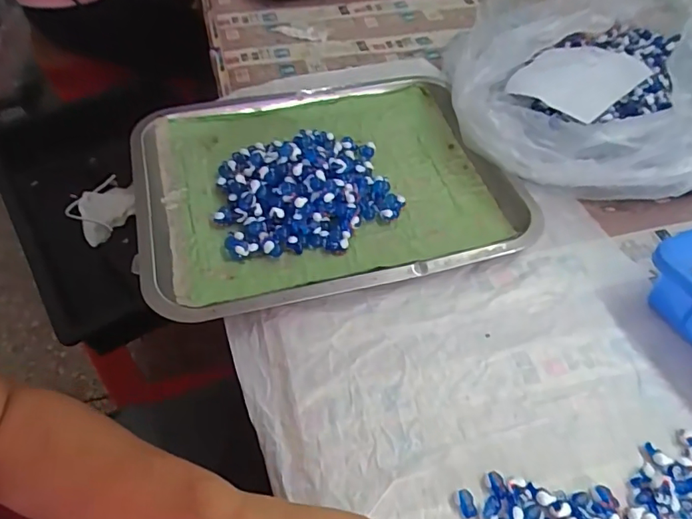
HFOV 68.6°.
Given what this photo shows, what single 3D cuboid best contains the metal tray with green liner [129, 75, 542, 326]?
[{"bbox_3d":[-0.027,-0.085,0.496,0.345,0.035,0.275,-13,54,-11],"label":"metal tray with green liner"}]

